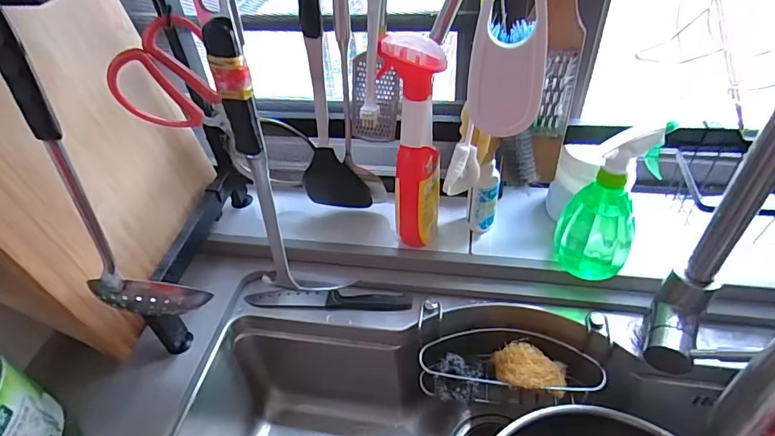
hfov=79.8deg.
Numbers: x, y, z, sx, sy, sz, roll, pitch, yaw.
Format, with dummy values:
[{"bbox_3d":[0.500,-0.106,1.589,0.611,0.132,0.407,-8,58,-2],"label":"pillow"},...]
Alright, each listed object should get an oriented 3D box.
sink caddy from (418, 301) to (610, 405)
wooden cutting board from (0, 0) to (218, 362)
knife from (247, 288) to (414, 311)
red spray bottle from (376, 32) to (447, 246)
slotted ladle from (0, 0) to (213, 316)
[{"bbox_3d":[0.160,0.190,0.616,0.229,0.119,0.092,1,44,6],"label":"sink caddy"},{"bbox_3d":[-0.318,-0.092,0.480,0.020,0.375,0.292,-5,43,14],"label":"wooden cutting board"},{"bbox_3d":[-0.081,0.109,0.632,0.224,0.021,0.022,0,44,5],"label":"knife"},{"bbox_3d":[0.031,-0.081,0.557,0.065,0.258,0.072,-2,43,3],"label":"red spray bottle"},{"bbox_3d":[-0.240,-0.019,0.369,0.077,0.294,0.071,29,53,31],"label":"slotted ladle"}]

